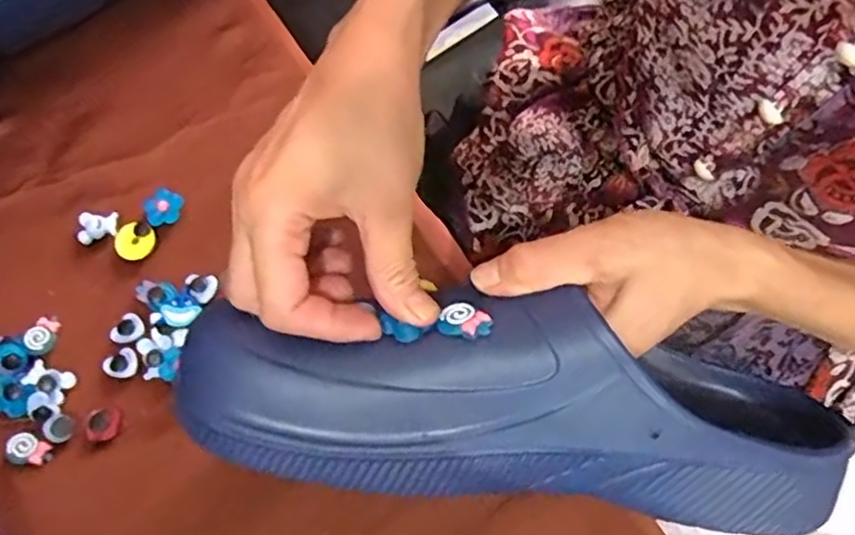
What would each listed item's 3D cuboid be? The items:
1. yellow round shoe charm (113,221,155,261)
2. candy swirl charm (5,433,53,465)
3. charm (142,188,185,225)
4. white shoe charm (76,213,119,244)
[{"bbox_3d":[-0.187,-0.017,0.406,0.026,0.009,0.024,0,72,0],"label":"yellow round shoe charm"},{"bbox_3d":[-0.231,0.105,0.369,0.021,0.012,0.017,5,72,2],"label":"candy swirl charm"},{"bbox_3d":[-0.172,-0.039,0.413,0.024,0.011,0.022,0,72,0],"label":"charm"},{"bbox_3d":[-0.211,-0.025,0.408,0.025,0.011,0.019,-2,72,0],"label":"white shoe charm"}]

